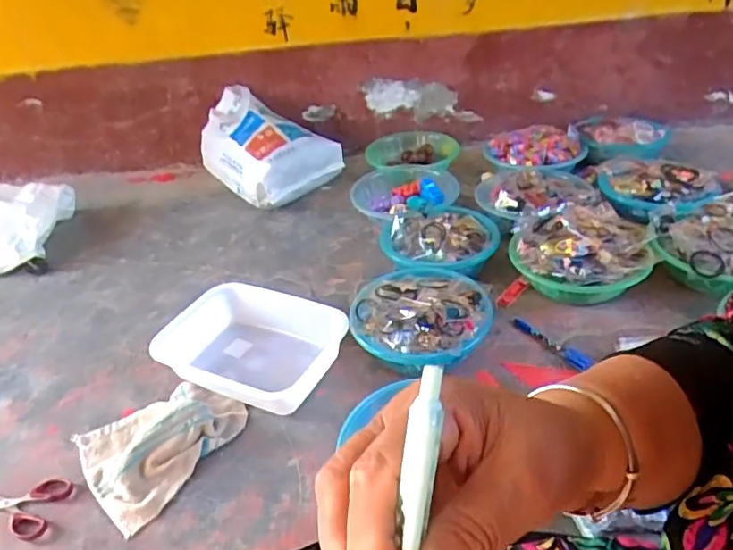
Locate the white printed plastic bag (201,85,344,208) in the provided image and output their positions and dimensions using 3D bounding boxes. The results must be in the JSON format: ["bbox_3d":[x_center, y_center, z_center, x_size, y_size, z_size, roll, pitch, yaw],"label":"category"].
[{"bbox_3d":[-0.283,-0.350,1.507,0.356,0.215,0.263,27,47,38],"label":"white printed plastic bag"}]

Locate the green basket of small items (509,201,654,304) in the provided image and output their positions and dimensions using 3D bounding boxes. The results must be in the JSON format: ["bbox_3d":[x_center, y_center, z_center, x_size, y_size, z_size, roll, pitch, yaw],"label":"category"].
[{"bbox_3d":[0.387,-0.038,1.016,0.237,0.117,0.226,8,38,19],"label":"green basket of small items"}]

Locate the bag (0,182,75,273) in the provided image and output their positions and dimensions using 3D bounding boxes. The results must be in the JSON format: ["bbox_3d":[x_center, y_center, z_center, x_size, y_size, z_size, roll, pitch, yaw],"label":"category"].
[{"bbox_3d":[-0.926,-0.122,1.353,0.322,0.129,0.272,-7,35,-2],"label":"bag"}]

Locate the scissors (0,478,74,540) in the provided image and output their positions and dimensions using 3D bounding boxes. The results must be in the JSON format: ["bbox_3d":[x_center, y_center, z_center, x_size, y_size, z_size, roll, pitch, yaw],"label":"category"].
[{"bbox_3d":[-0.485,0.315,0.751,0.150,0.015,0.084,-1,35,6],"label":"scissors"}]

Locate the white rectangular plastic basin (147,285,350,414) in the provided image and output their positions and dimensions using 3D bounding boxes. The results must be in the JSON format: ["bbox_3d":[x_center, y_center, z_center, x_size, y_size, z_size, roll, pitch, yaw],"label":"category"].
[{"bbox_3d":[-0.196,0.118,0.929,0.282,0.078,0.201,13,39,25],"label":"white rectangular plastic basin"}]

